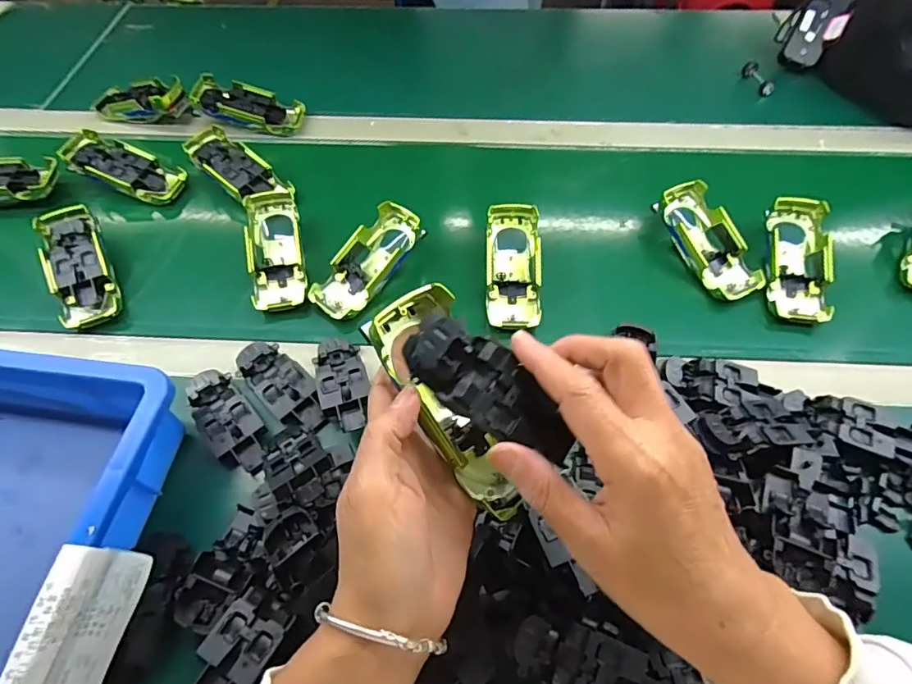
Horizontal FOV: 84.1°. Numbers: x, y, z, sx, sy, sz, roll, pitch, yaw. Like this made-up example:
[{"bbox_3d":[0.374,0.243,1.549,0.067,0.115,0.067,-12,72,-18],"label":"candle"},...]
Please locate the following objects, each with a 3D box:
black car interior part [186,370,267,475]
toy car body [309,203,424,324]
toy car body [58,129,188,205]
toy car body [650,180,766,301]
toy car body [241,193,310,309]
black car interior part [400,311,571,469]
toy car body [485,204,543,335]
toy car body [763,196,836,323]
[{"bbox_3d":[-0.193,0.066,0.427,0.041,0.020,0.101,-35,61,-20],"label":"black car interior part"},{"bbox_3d":[-0.089,-0.080,0.521,0.056,0.036,0.132,31,75,22],"label":"toy car body"},{"bbox_3d":[-0.391,-0.204,0.594,0.138,0.026,0.059,25,59,-1],"label":"toy car body"},{"bbox_3d":[0.260,-0.104,0.525,0.059,0.030,0.133,-20,74,-11],"label":"toy car body"},{"bbox_3d":[-0.187,-0.092,0.531,0.053,0.037,0.135,-11,70,-5],"label":"toy car body"},{"bbox_3d":[0.018,0.023,0.253,0.093,0.014,0.038,38,63,2],"label":"black car interior part"},{"bbox_3d":[0.058,-0.075,0.513,0.054,0.028,0.135,1,72,3],"label":"toy car body"},{"bbox_3d":[0.342,-0.080,0.509,0.054,0.039,0.128,10,73,9],"label":"toy car body"}]

